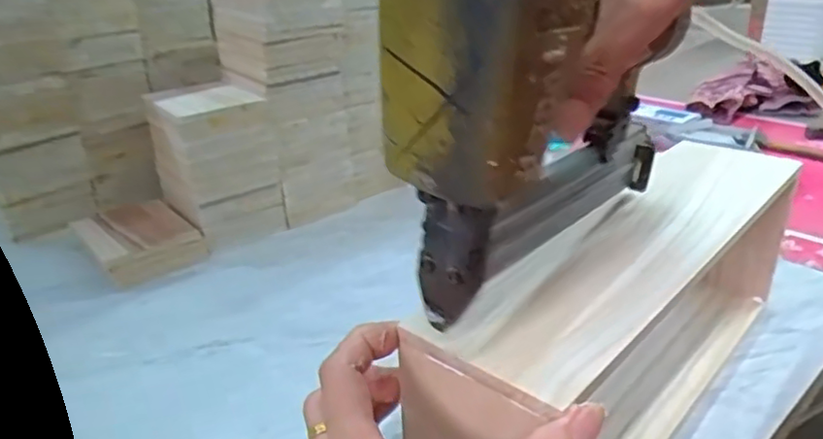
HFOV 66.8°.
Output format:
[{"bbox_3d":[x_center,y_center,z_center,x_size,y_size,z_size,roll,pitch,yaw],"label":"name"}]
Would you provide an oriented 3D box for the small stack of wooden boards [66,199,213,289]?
[{"bbox_3d":[-0.266,0.019,0.613,0.091,0.031,0.122,-21,32,-35],"label":"small stack of wooden boards"}]

